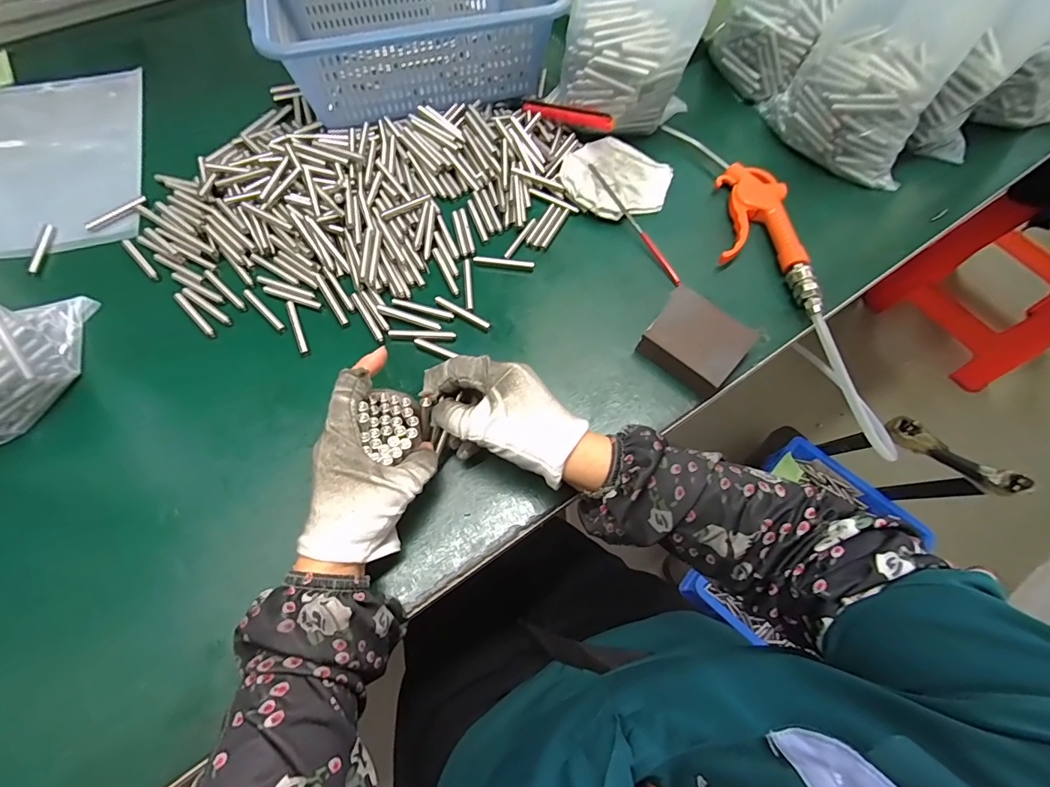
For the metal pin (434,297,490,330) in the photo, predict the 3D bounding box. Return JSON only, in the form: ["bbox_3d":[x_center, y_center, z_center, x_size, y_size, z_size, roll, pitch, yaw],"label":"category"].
[{"bbox_3d":[-0.057,-0.073,0.411,0.057,0.004,0.007,30,65,7],"label":"metal pin"}]

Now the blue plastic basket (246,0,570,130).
[{"bbox_3d":[-0.138,-0.423,0.515,0.302,0.094,0.247,-17,69,-15],"label":"blue plastic basket"}]

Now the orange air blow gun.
[{"bbox_3d":[0.228,-0.157,0.451,0.075,0.027,0.179,6,64,-5],"label":"orange air blow gun"}]

